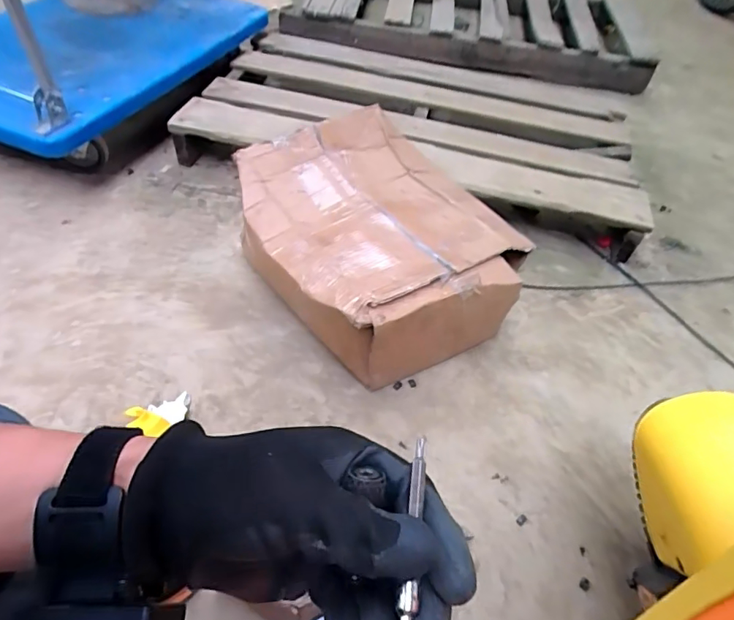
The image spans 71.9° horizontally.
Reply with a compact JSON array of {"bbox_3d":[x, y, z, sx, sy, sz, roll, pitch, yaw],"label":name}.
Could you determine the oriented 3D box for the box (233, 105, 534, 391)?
[{"bbox_3d":[0.013,-0.135,0.944,0.417,0.198,0.474,-21,56,-22],"label":"box"}]

